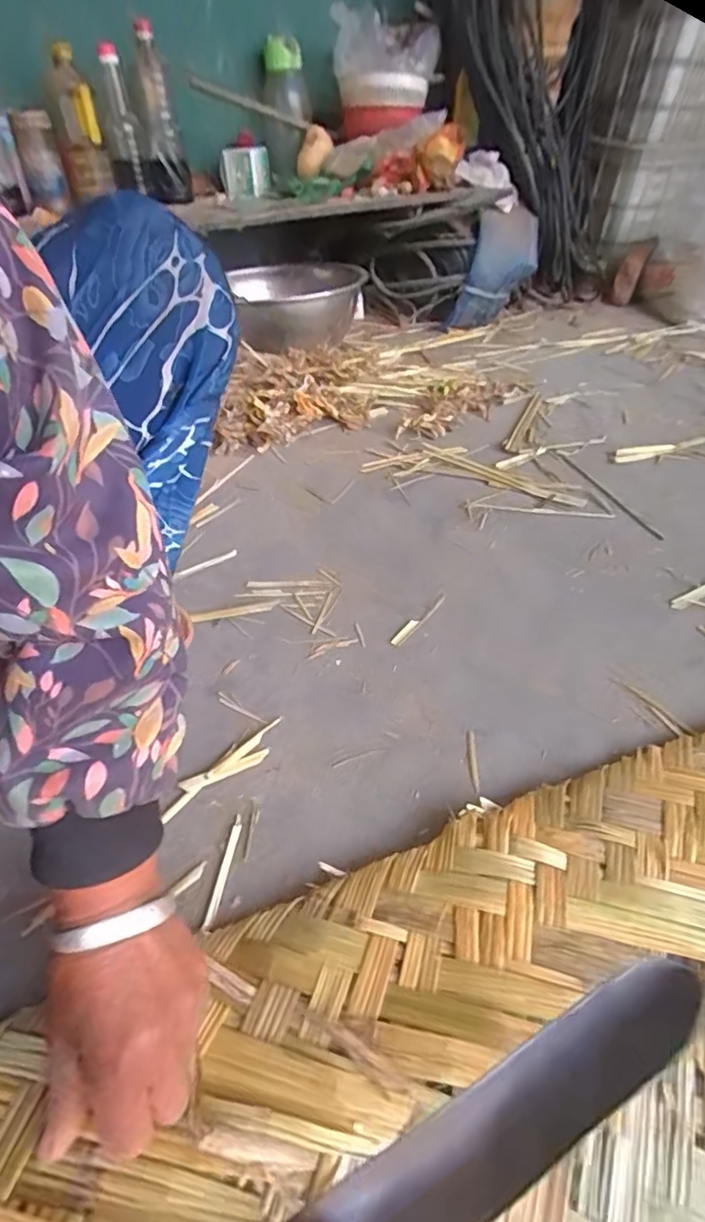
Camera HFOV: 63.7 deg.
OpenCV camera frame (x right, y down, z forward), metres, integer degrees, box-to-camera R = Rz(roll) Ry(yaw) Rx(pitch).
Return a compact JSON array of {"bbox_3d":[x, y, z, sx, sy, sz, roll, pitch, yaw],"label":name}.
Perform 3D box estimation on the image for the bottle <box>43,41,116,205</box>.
[{"bbox_3d":[-0.550,-0.967,1.133,0.083,0.223,0.081,-21,47,-17],"label":"bottle"}]

